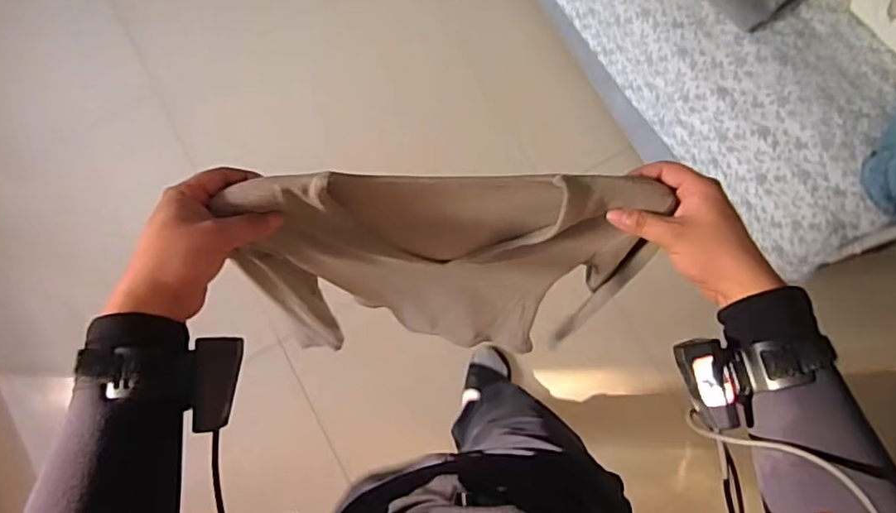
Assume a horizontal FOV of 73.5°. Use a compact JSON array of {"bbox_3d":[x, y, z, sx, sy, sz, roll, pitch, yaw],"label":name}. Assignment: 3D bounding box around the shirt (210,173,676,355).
[{"bbox_3d":[-0.005,0.030,0.687,0.386,0.436,0.149,-1,84,4],"label":"shirt"}]

